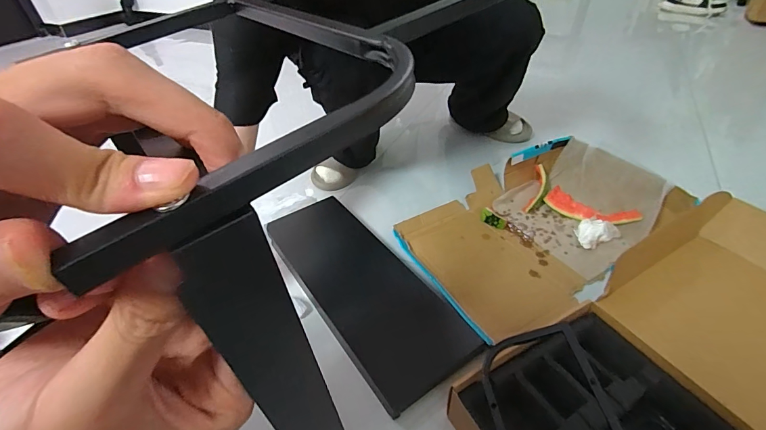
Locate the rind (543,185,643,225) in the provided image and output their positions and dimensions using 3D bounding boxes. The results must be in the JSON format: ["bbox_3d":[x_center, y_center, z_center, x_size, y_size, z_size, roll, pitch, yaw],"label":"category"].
[{"bbox_3d":[0.426,-0.008,0.790,0.179,0.035,0.063,28,49,32],"label":"rind"}]

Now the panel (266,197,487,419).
[{"bbox_3d":[-0.048,0.115,0.678,0.164,0.031,0.455,-26,44,-25],"label":"panel"}]

